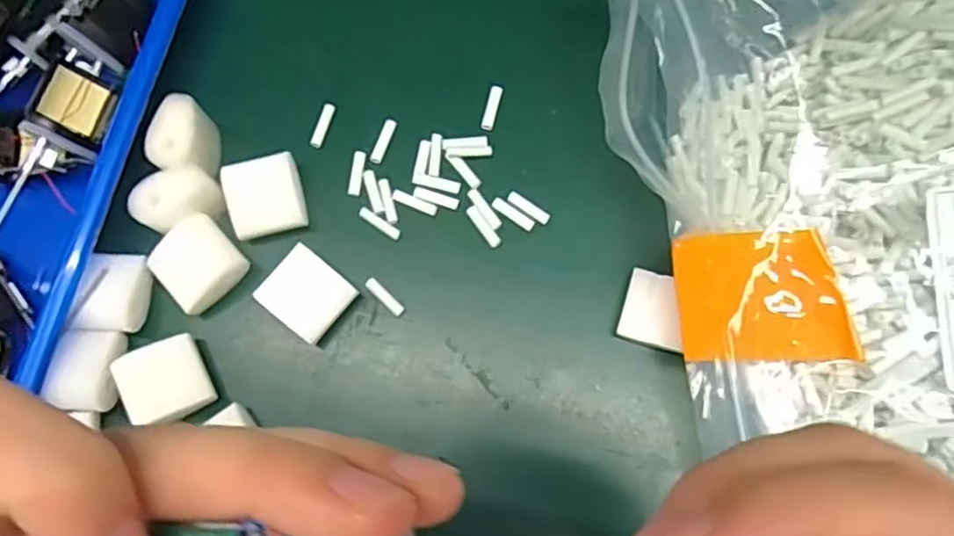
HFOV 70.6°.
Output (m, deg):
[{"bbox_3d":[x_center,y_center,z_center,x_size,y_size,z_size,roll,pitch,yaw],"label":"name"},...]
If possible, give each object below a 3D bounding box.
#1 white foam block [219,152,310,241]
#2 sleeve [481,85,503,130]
[{"bbox_3d":[-0.102,-0.034,0.326,0.033,0.020,0.034,-13,77,-2],"label":"white foam block"},{"bbox_3d":[0.008,-0.083,0.344,0.006,0.004,0.024,13,78,4],"label":"sleeve"}]

